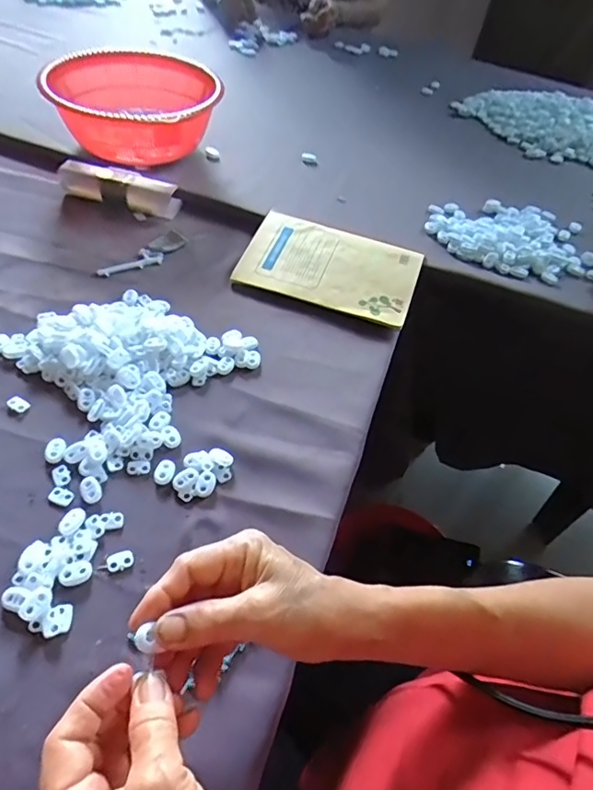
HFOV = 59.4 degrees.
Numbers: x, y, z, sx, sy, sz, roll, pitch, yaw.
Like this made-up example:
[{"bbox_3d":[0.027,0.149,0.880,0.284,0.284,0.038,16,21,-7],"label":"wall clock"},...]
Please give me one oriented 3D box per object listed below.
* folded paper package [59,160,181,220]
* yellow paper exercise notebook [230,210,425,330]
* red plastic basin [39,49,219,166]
[{"bbox_3d":[-0.238,-0.275,0.682,0.161,0.030,0.051,20,51,11],"label":"folded paper package"},{"bbox_3d":[0.041,-0.158,0.627,0.205,0.014,0.131,18,58,9],"label":"yellow paper exercise notebook"},{"bbox_3d":[-0.217,-0.380,0.719,0.221,0.098,0.200,-8,52,-13],"label":"red plastic basin"}]

